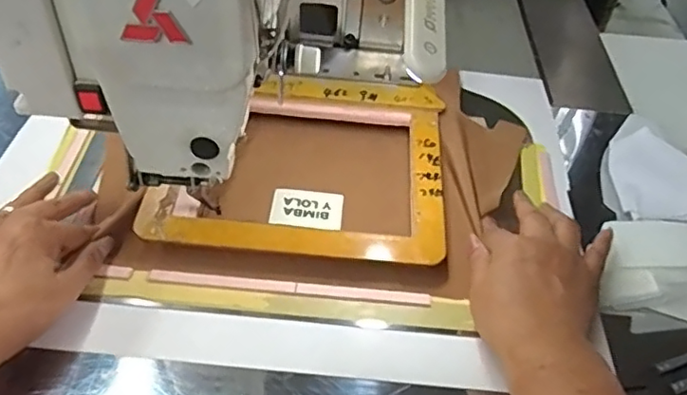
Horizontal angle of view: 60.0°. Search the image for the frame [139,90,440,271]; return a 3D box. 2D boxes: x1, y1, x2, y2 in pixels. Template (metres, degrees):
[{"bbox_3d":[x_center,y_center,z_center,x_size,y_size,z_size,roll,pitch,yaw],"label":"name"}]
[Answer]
[{"bbox_3d":[-0.031,-0.031,0.518,0.236,0.014,0.196,5,49,1],"label":"frame"}]

